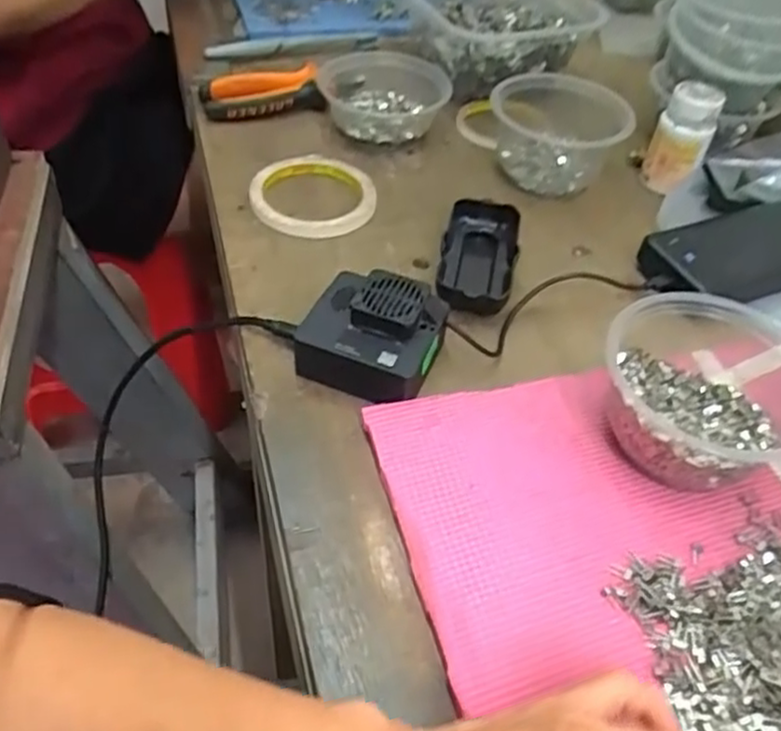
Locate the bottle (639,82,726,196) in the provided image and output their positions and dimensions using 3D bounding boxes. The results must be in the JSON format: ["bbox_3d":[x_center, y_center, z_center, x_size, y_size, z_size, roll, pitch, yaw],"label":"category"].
[{"bbox_3d":[0.242,-0.189,0.602,0.045,0.077,0.047,26,50,17],"label":"bottle"}]

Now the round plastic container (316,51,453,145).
[{"bbox_3d":[-0.004,-0.247,0.650,0.108,0.038,0.116,3,47,-4],"label":"round plastic container"}]

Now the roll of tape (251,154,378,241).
[{"bbox_3d":[-0.060,-0.139,0.572,0.094,0.015,0.099,3,47,-4],"label":"roll of tape"}]

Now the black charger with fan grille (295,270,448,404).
[{"bbox_3d":[-0.011,-0.021,0.445,0.080,0.041,0.071,20,49,14],"label":"black charger with fan grille"}]

